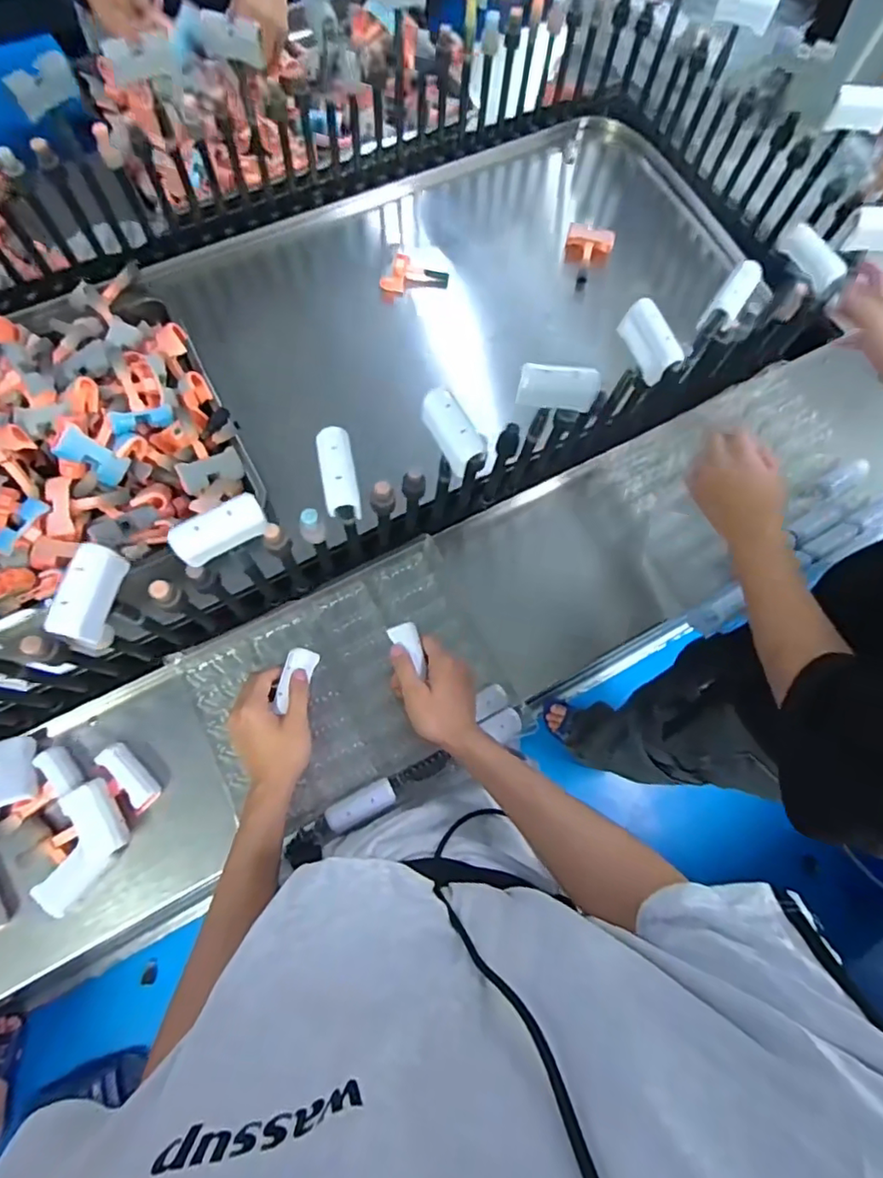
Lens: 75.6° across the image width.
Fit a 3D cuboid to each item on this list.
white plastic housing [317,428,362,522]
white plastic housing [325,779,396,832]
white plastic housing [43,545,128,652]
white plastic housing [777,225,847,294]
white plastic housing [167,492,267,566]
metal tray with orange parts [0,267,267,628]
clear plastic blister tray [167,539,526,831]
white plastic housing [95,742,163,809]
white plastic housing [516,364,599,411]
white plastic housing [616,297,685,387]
[{"bbox_3d":[-0.090,-0.102,0.500,0.030,0.018,0.078,-10,85,-5],"label":"white plastic housing"},{"bbox_3d":[-0.087,0.236,0.619,0.077,0.016,0.027,-25,74,-10],"label":"white plastic housing"},{"bbox_3d":[-0.286,0.007,0.463,0.029,0.045,0.081,12,72,2],"label":"white plastic housing"},{"bbox_3d":[0.408,-0.370,0.632,0.018,0.028,0.085,-26,75,-10],"label":"white plastic housing"},{"bbox_3d":[-0.186,-0.050,0.480,0.075,0.041,0.024,-30,75,-11],"label":"white plastic housing"},{"bbox_3d":[-0.584,-0.172,0.694,0.596,0.112,0.438,-28,75,-11],"label":"metal tray with orange parts"},{"bbox_3d":[-0.107,0.110,0.680,0.349,0.040,0.239,-27,75,-10],"label":"clear plastic blister tray"},{"bbox_3d":[-0.349,0.208,0.635,0.028,0.019,0.076,-41,78,-14],"label":"white plastic housing"},{"bbox_3d":[0.112,-0.194,0.547,0.075,0.040,0.023,5,72,-1],"label":"white plastic housing"},{"bbox_3d":[0.210,-0.254,0.582,0.028,0.037,0.076,-27,75,-10],"label":"white plastic housing"}]

